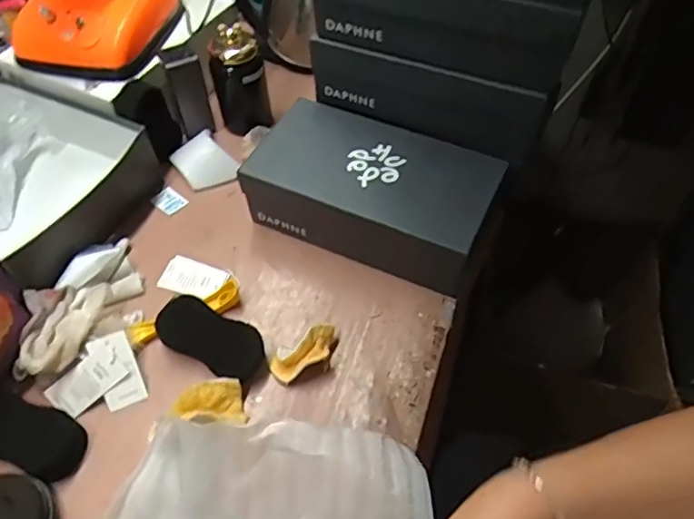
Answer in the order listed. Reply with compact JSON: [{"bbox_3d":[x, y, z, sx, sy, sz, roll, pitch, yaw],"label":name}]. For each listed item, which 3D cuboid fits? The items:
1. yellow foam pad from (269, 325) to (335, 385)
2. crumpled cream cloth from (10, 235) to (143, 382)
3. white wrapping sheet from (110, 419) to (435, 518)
[{"bbox_3d":[-0.046,0.107,0.625,0.079,0.036,0.042,-23,56,-16],"label":"yellow foam pad"},{"bbox_3d":[-0.306,0.050,0.653,0.079,0.053,0.200,16,54,12],"label":"crumpled cream cloth"},{"bbox_3d":[-0.065,0.197,0.433,0.243,0.032,0.138,7,86,12],"label":"white wrapping sheet"}]

